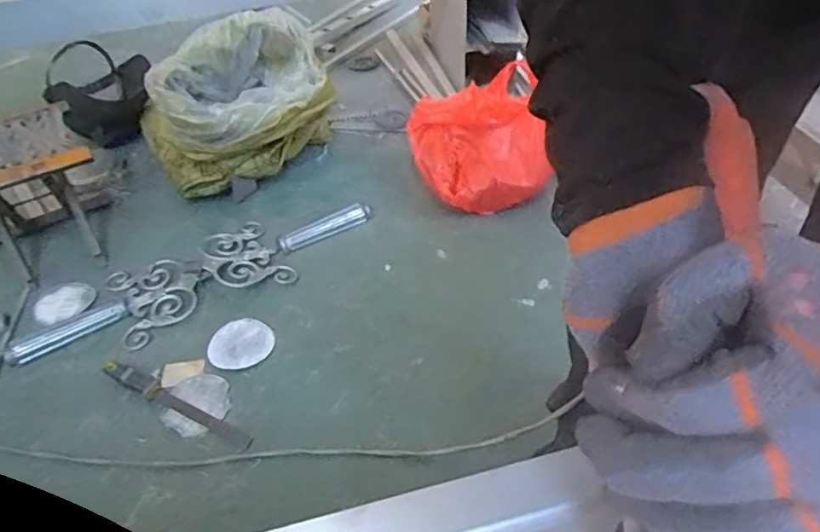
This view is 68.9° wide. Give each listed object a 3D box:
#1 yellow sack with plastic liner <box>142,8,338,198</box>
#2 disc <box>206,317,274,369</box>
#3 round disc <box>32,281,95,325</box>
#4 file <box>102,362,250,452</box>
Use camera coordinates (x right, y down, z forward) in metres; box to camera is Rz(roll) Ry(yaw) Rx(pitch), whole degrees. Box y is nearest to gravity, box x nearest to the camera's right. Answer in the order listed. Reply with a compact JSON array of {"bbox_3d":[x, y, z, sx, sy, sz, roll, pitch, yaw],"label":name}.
[{"bbox_3d":[-0.394,-0.367,1.385,0.420,0.312,0.312,-26,47,-21],"label":"yellow sack with plastic liner"},{"bbox_3d":[-0.304,0.140,1.073,0.110,0.005,0.110,-2,43,2],"label":"disc"},{"bbox_3d":[-0.676,0.072,1.165,0.112,0.008,0.112,-2,43,2],"label":"round disc"},{"bbox_3d":[-0.389,0.221,0.983,0.310,0.024,0.031,19,48,23],"label":"file"}]

